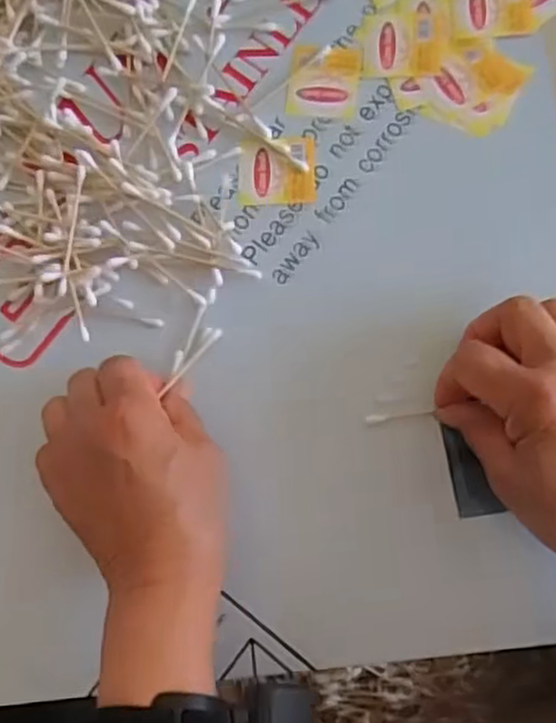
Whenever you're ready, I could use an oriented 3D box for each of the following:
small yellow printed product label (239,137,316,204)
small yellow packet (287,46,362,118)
[{"bbox_3d":[-0.001,-0.109,0.412,0.043,0.004,0.038,-1,82,5],"label":"small yellow printed product label"},{"bbox_3d":[0.027,-0.161,0.416,0.040,0.004,0.043,5,82,6],"label":"small yellow packet"}]

